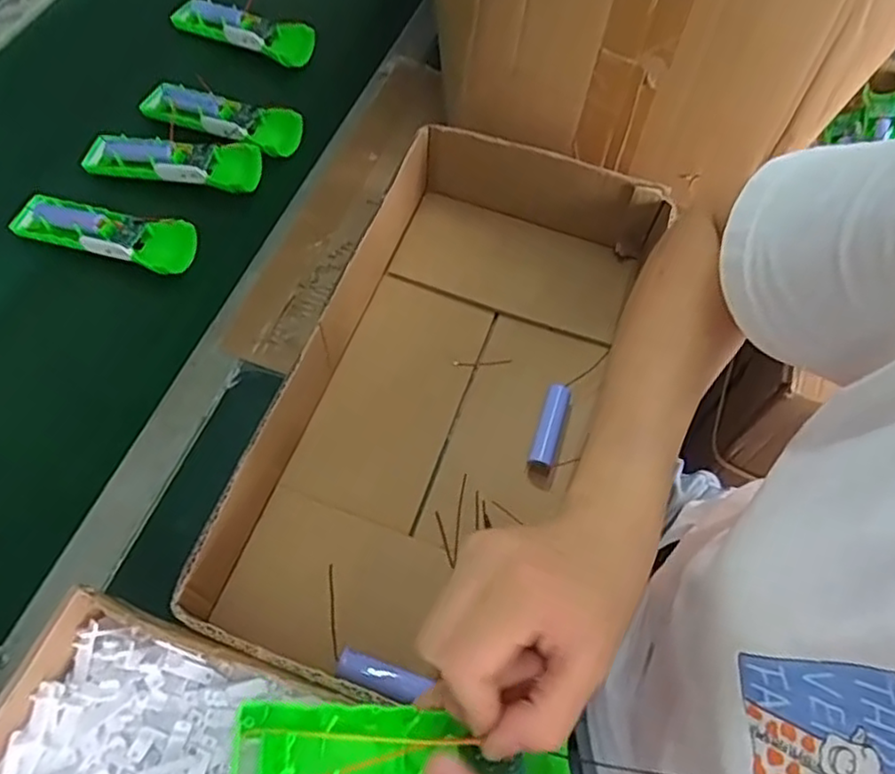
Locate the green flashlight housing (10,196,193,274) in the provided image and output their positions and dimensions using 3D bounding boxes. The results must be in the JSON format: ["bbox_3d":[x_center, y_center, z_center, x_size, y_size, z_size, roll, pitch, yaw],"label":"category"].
[{"bbox_3d":[-0.290,-0.130,0.567,0.155,0.030,0.044,15,63,7],"label":"green flashlight housing"}]

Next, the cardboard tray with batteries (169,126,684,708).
[{"bbox_3d":[0.003,0.002,0.467,0.193,0.085,0.406,19,64,9],"label":"cardboard tray with batteries"}]

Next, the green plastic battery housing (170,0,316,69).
[{"bbox_3d":[-0.206,-0.366,0.677,0.156,0.020,0.043,25,65,12],"label":"green plastic battery housing"}]

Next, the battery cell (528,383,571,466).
[{"bbox_3d":[0.077,0.029,0.497,0.018,0.017,0.064,17,63,8],"label":"battery cell"}]

